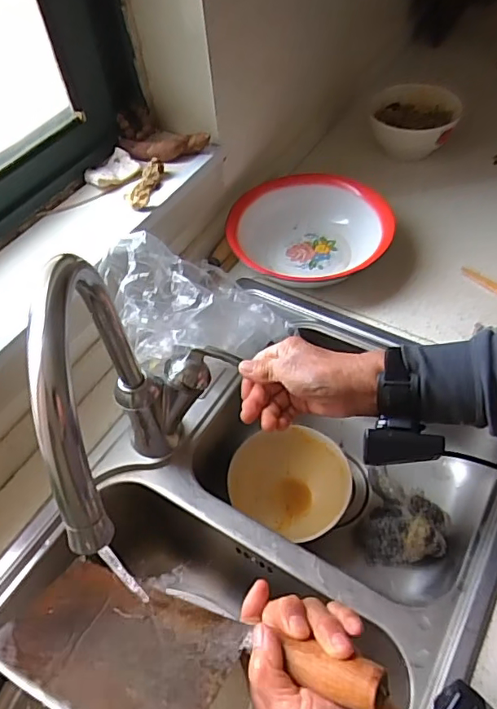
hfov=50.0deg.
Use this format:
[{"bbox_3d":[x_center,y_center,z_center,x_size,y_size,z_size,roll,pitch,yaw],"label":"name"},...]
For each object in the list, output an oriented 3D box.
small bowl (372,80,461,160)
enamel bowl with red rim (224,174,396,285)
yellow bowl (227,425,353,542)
[{"bbox_3d":[0.288,-0.397,0.935,0.145,0.089,0.144,-3,52,3],"label":"small bowl"},{"bbox_3d":[0.094,-0.183,0.805,0.221,0.072,0.205,-3,52,3],"label":"enamel bowl with red rim"},{"bbox_3d":[0.059,0.168,0.708,0.149,0.068,0.125,24,58,22],"label":"yellow bowl"}]

